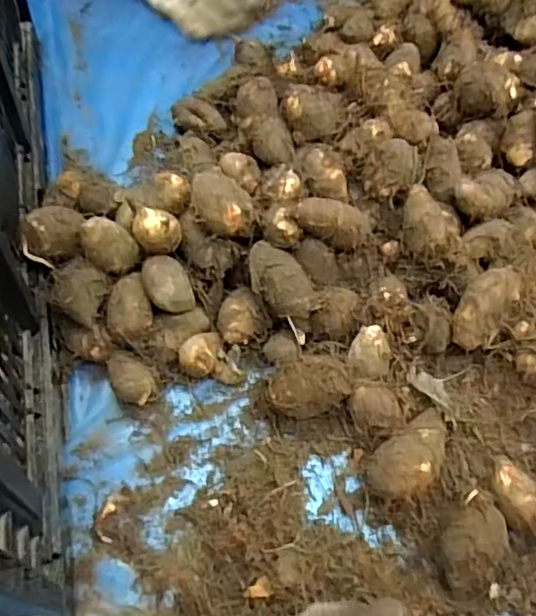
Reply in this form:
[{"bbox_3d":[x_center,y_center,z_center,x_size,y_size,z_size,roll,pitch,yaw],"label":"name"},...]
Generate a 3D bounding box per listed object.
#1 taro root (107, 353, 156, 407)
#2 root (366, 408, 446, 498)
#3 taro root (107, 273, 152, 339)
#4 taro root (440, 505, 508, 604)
[{"bbox_3d":[-0.105,0.055,0.452,0.028,0.027,0.043,-39,66,-17],"label":"taro root"},{"bbox_3d":[0.101,0.105,0.408,0.070,0.033,0.038,-34,65,-15],"label":"root"},{"bbox_3d":[-0.107,0.000,0.459,0.034,0.033,0.049,-5,84,4],"label":"taro root"},{"bbox_3d":[0.132,0.156,0.378,0.038,0.035,0.055,18,64,13],"label":"taro root"}]

